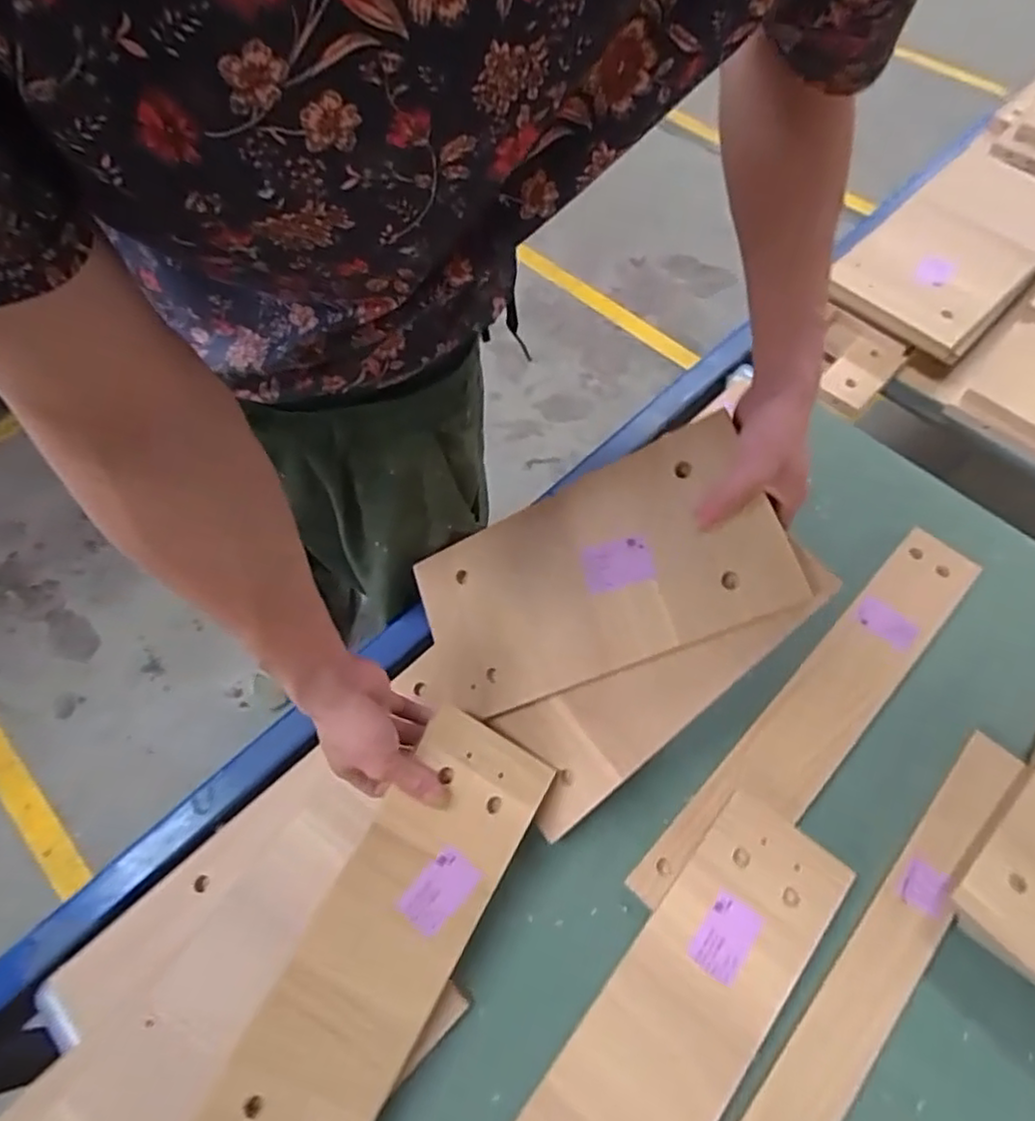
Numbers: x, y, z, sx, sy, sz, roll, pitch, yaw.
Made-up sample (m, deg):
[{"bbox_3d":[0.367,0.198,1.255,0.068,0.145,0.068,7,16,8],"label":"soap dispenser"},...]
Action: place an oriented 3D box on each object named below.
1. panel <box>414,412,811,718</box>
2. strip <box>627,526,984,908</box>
[{"bbox_3d":[0.056,0.013,0.578,0.314,0.019,0.164,-26,73,23],"label":"panel"},{"bbox_3d":[0.295,0.147,0.650,0.077,0.025,0.484,40,71,20],"label":"strip"}]

